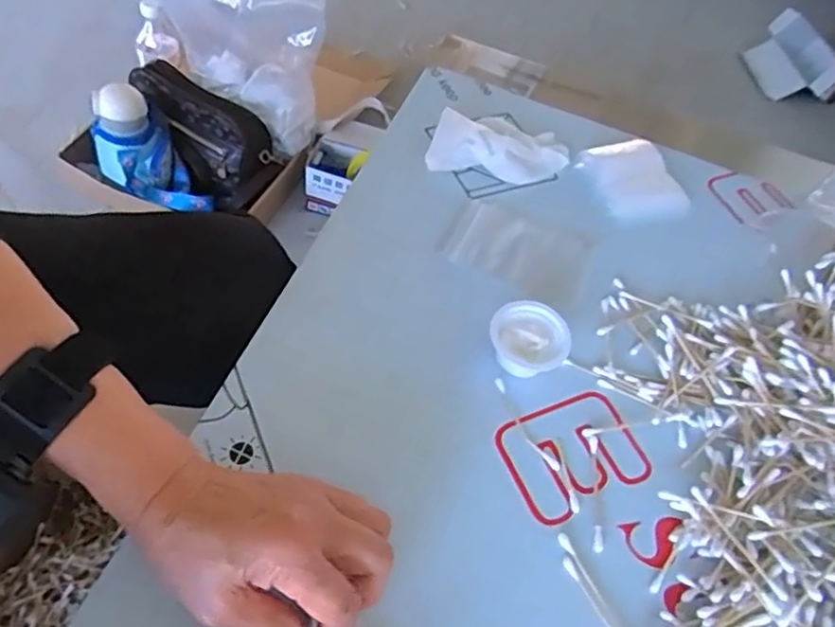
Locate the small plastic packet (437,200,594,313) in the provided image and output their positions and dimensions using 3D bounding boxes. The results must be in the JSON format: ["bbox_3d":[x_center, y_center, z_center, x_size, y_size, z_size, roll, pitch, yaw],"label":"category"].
[{"bbox_3d":[0.079,-0.052,0.504,0.110,0.006,0.075,26,55,8],"label":"small plastic packet"}]

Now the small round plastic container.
[{"bbox_3d":[0.077,0.018,0.438,0.053,0.029,0.045,21,54,4],"label":"small round plastic container"}]

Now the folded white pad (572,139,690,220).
[{"bbox_3d":[0.197,-0.122,0.572,0.083,0.016,0.080,-14,59,-19],"label":"folded white pad"}]

